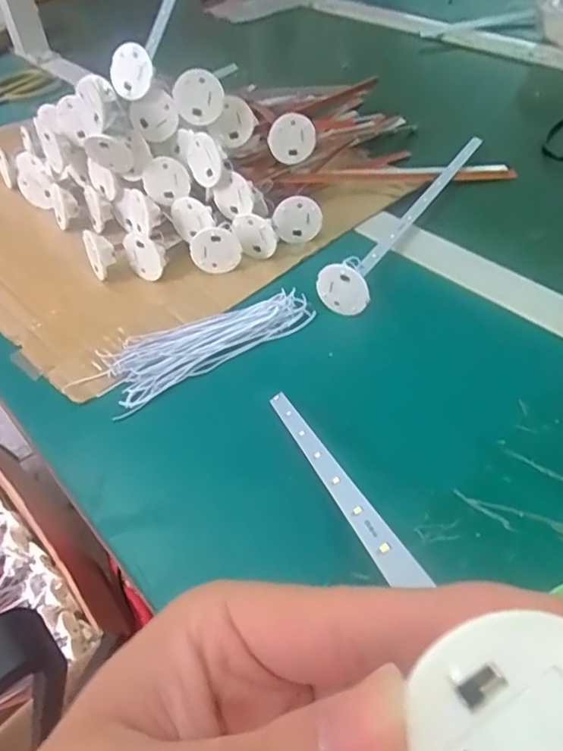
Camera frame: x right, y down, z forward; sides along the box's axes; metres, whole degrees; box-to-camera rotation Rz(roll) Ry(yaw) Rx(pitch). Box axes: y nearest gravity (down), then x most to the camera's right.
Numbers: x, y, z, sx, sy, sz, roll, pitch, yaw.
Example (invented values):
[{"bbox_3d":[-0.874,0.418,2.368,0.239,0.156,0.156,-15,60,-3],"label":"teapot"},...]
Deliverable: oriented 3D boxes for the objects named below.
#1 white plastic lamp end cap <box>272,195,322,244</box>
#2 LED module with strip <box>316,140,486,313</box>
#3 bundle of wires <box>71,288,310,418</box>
[{"bbox_3d":[0.013,-0.121,0.469,0.038,0.037,0.008,-30,35,-3],"label":"white plastic lamp end cap"},{"bbox_3d":[0.109,-0.148,0.499,0.035,0.035,0.284,18,50,23],"label":"LED module with strip"},{"bbox_3d":[-0.056,-0.024,0.407,0.156,0.008,0.050,-28,64,-16],"label":"bundle of wires"}]

